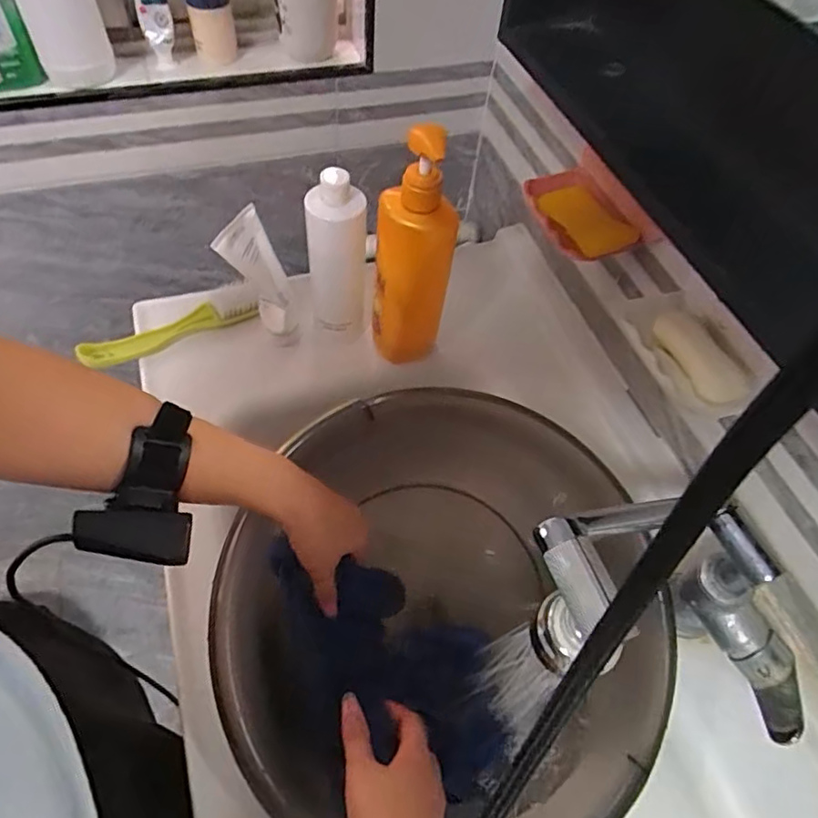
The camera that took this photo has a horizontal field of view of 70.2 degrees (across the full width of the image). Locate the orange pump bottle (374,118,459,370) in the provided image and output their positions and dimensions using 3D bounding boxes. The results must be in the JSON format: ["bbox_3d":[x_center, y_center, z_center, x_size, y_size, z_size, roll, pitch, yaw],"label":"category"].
[{"bbox_3d":[0.004,-0.146,0.569,0.072,0.257,0.073,3,57,-3],"label":"orange pump bottle"}]

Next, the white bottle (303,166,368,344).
[{"bbox_3d":[-0.076,-0.159,0.617,0.063,0.185,0.075,-2,57,-5],"label":"white bottle"}]

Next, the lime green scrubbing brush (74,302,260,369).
[{"bbox_3d":[-0.273,-0.088,0.663,0.193,0.020,0.040,-21,61,-17],"label":"lime green scrubbing brush"}]

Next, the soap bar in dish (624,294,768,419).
[{"bbox_3d":[0.233,-0.047,0.482,0.067,0.029,0.113,-28,63,-20],"label":"soap bar in dish"}]

